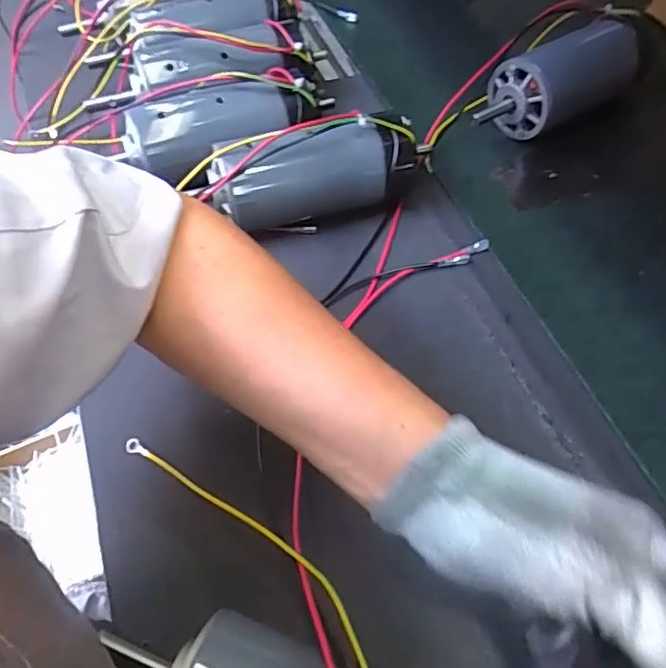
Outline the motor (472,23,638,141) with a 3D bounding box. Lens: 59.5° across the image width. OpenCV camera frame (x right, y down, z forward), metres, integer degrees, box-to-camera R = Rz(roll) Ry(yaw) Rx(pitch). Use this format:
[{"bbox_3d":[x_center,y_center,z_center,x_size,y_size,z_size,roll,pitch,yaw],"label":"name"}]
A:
[{"bbox_3d":[0.218,-0.246,0.579,0.204,0.070,0.066,-32,61,-19],"label":"motor"}]

